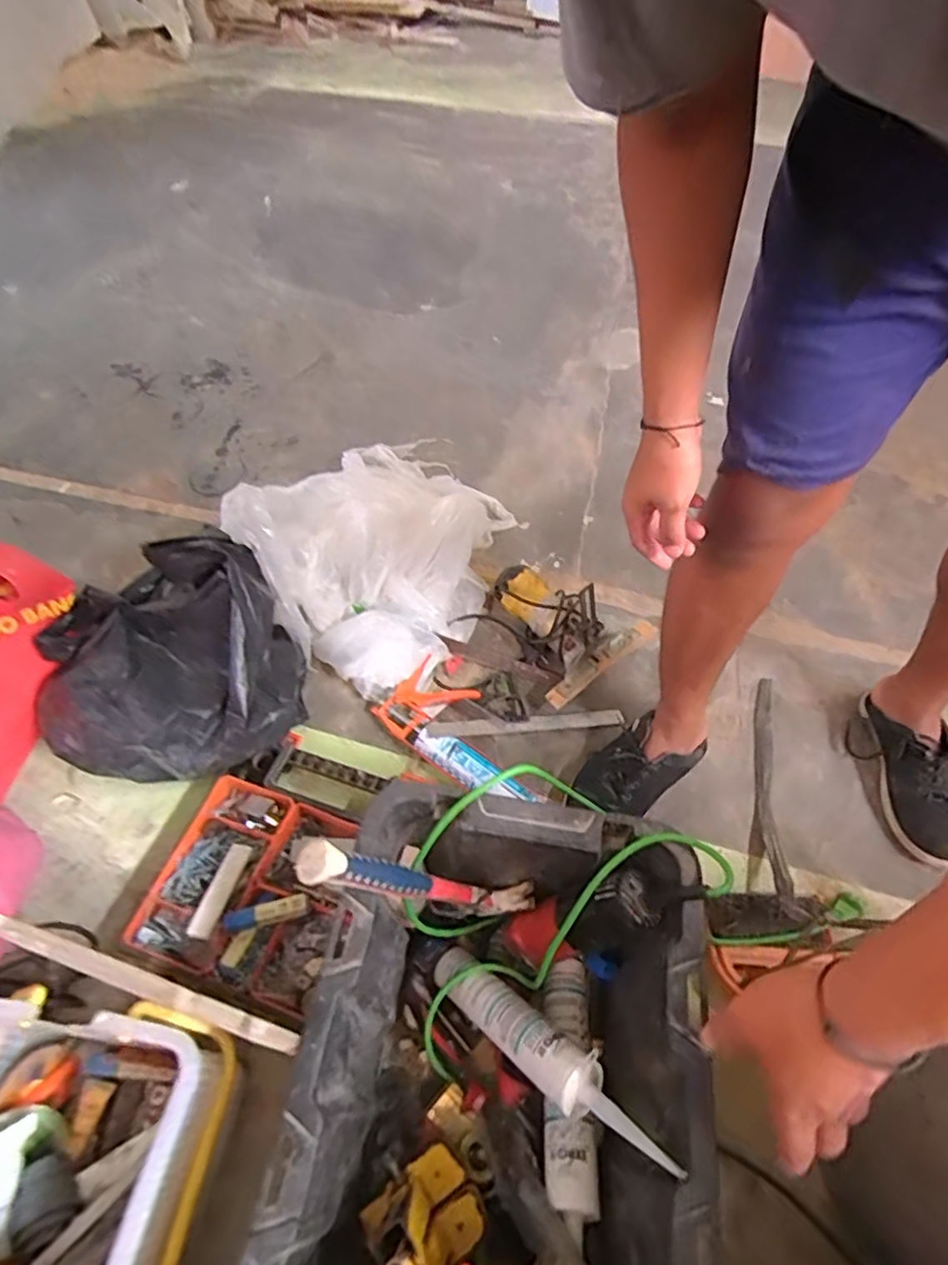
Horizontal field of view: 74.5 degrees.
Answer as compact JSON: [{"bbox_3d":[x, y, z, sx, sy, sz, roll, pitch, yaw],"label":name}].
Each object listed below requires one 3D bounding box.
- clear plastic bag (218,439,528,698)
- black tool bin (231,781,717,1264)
[{"bbox_3d":[-0.143,-0.180,1.060,0.369,0.216,0.517,22,57,14],"label":"clear plastic bag"},{"bbox_3d":[0.015,0.416,0.578,0.321,0.271,0.455,8,54,4],"label":"black tool bin"}]

